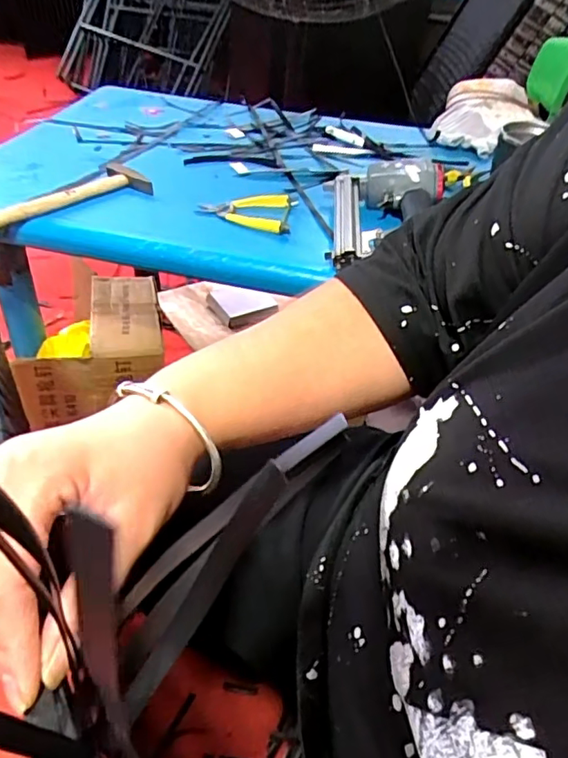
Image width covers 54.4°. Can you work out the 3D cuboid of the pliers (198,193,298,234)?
[{"bbox_3d":[-0.050,-0.232,0.755,0.125,0.015,0.099,9,43,4],"label":"pliers"}]

